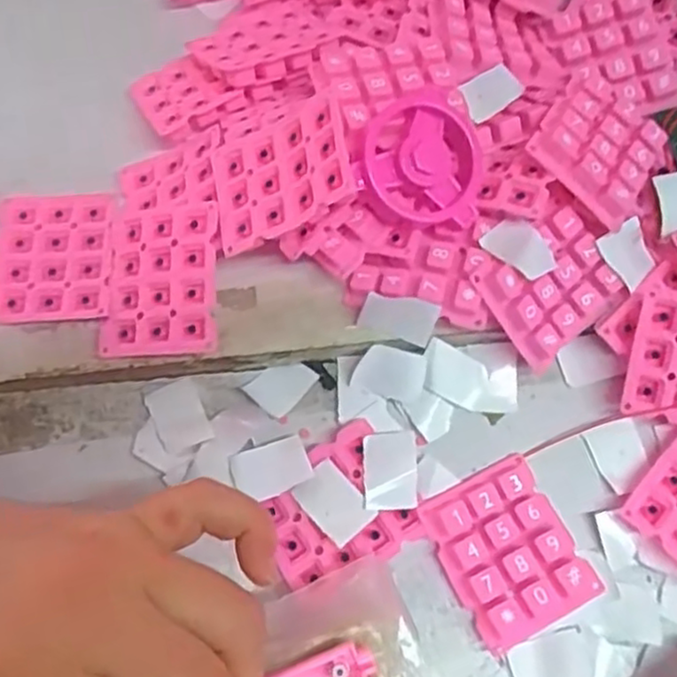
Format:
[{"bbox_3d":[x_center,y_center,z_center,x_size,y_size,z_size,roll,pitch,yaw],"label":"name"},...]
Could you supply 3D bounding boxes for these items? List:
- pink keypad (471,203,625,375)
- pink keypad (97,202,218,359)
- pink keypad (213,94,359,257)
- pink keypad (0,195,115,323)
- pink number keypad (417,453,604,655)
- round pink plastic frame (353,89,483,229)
[{"bbox_3d":[0.085,-0.019,0.285,0.052,0.011,0.051,-31,98,-14],"label":"pink keypad"},{"bbox_3d":[-0.072,-0.024,0.284,0.049,0.006,0.062,-4,78,17],"label":"pink keypad"},{"bbox_3d":[-0.022,-0.063,0.272,0.058,0.005,0.049,-20,64,26],"label":"pink keypad"},{"bbox_3d":[-0.120,-0.034,0.298,0.050,0.007,0.057,-1,70,1],"label":"pink keypad"},{"bbox_3d":[0.064,0.079,0.266,0.048,0.005,0.059,-26,71,-8],"label":"pink number keypad"},{"bbox_3d":[0.033,-0.071,0.275,0.050,0.018,0.053,12,82,-16],"label":"round pink plastic frame"}]

